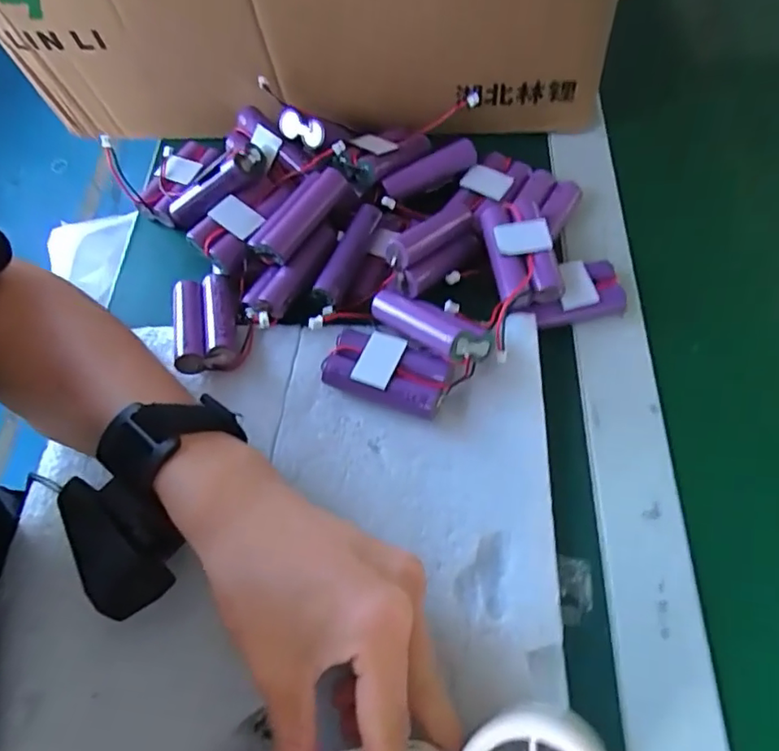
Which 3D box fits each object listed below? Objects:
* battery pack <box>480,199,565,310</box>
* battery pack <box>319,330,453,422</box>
[{"bbox_3d":[0.076,-0.072,0.333,0.035,0.024,0.069,-10,62,1],"label":"battery pack"},{"bbox_3d":[-0.002,-0.001,0.313,0.066,0.024,0.033,17,66,14],"label":"battery pack"}]

